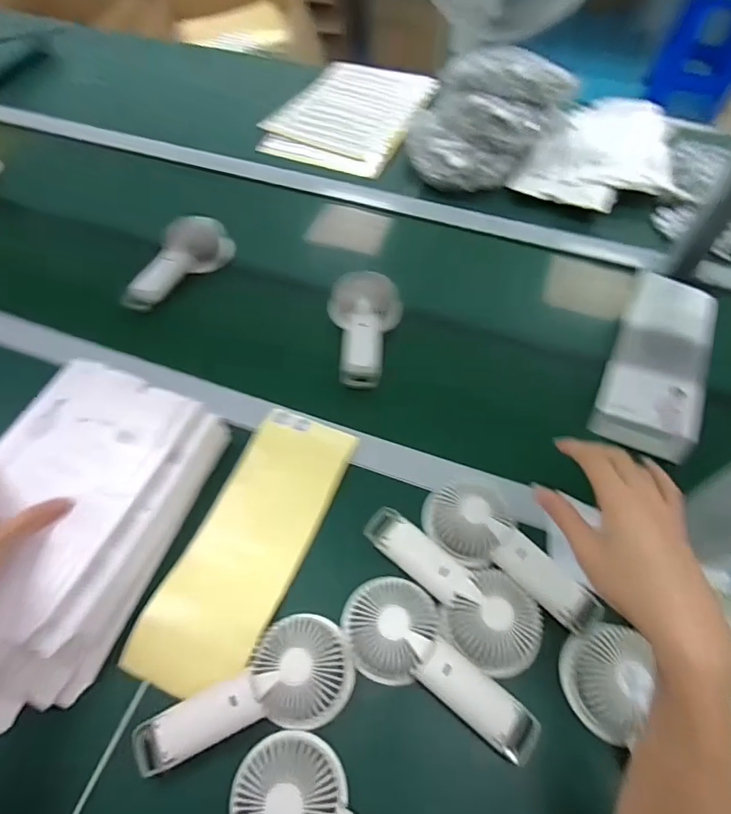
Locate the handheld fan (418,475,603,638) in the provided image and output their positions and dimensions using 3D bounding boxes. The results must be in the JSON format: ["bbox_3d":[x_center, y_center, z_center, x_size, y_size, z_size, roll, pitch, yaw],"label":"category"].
[{"bbox_3d":[0.145,0.139,0.486,0.185,0.037,0.077,36,65,22],"label":"handheld fan"}]

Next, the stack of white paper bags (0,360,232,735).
[{"bbox_3d":[-0.292,0.116,0.468,0.179,0.085,0.311,18,60,13],"label":"stack of white paper bags"}]

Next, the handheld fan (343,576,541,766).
[{"bbox_3d":[0.065,0.225,0.434,0.185,0.042,0.083,27,62,18],"label":"handheld fan"}]

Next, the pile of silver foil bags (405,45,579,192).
[{"bbox_3d":[0.191,-0.480,0.800,0.224,0.127,0.201,-39,64,-21],"label":"pile of silver foil bags"}]

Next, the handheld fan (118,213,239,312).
[{"bbox_3d":[-0.277,-0.200,0.718,0.059,0.083,0.190,28,62,18],"label":"handheld fan"}]

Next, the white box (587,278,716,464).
[{"bbox_3d":[0.368,-0.073,0.600,0.117,0.050,0.262,22,61,15],"label":"white box"}]

